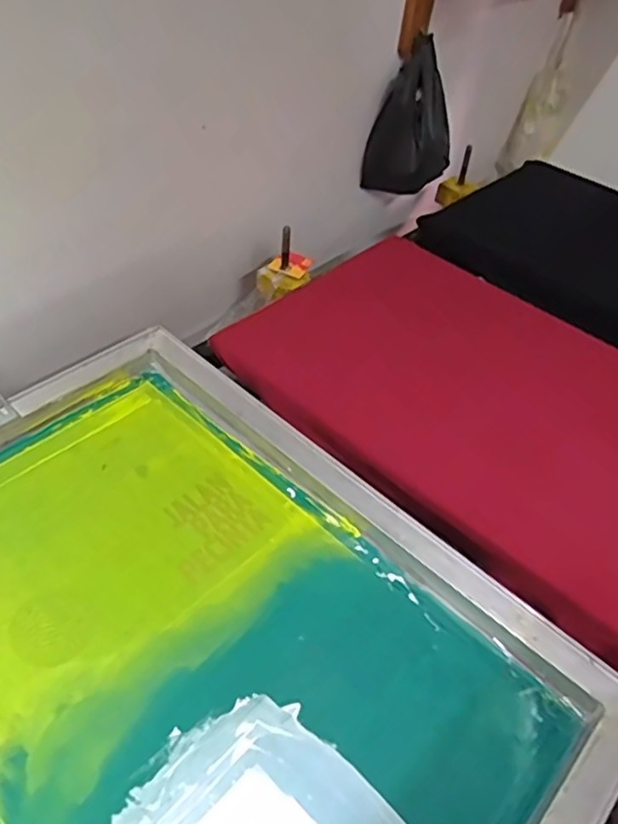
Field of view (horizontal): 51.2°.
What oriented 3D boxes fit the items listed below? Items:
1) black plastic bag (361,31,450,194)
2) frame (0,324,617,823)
[{"bbox_3d":[0.169,-0.467,1.078,0.143,0.238,0.074,11,46,2],"label":"black plastic bag"},{"bbox_3d":[-0.111,0.186,0.552,0.646,0.034,0.458,36,53,26],"label":"frame"}]

